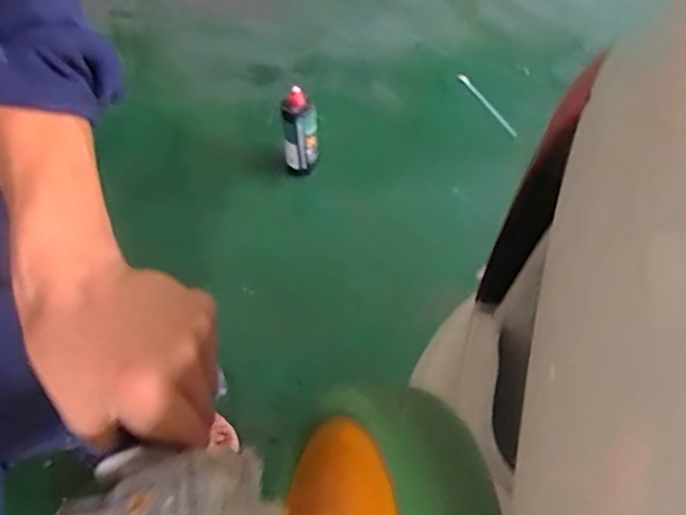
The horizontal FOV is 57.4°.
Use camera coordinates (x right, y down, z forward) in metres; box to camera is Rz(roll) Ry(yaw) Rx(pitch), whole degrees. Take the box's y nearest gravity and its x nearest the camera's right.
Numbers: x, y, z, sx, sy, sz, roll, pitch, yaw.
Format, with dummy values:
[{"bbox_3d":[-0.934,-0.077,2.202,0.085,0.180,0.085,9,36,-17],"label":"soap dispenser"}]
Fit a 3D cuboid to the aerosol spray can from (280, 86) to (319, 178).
[{"bbox_3d":[-0.104,-0.294,1.533,0.084,0.240,0.063,-4,54,-1],"label":"aerosol spray can"}]

